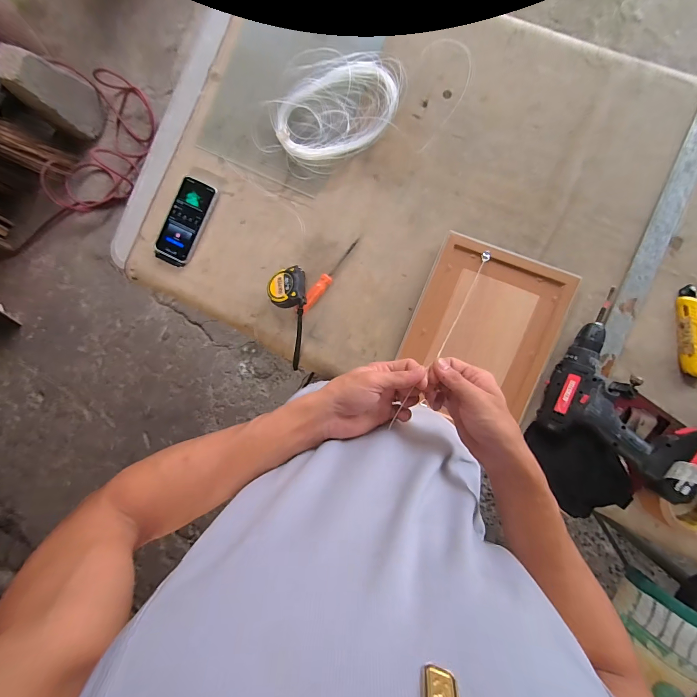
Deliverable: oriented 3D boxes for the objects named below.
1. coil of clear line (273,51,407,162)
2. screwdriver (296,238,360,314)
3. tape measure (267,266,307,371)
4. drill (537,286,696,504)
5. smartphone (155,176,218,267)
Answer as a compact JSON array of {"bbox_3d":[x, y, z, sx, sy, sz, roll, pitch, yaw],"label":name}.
[{"bbox_3d":[-0.014,-0.438,0.591,0.234,0.026,0.160,-36,85,7],"label":"coil of clear line"},{"bbox_3d":[-0.036,-0.134,0.597,0.021,0.021,0.167,38,95,7],"label":"screwdriver"},{"bbox_3d":[-0.108,-0.052,0.605,0.065,0.051,0.191,-2,103,8],"label":"tape measure"},{"bbox_3d":[0.435,0.064,0.476,0.198,0.102,0.235,32,94,7],"label":"drill"},{"bbox_3d":[-0.319,-0.247,0.631,0.074,0.013,0.168,25,93,8],"label":"smartphone"}]

